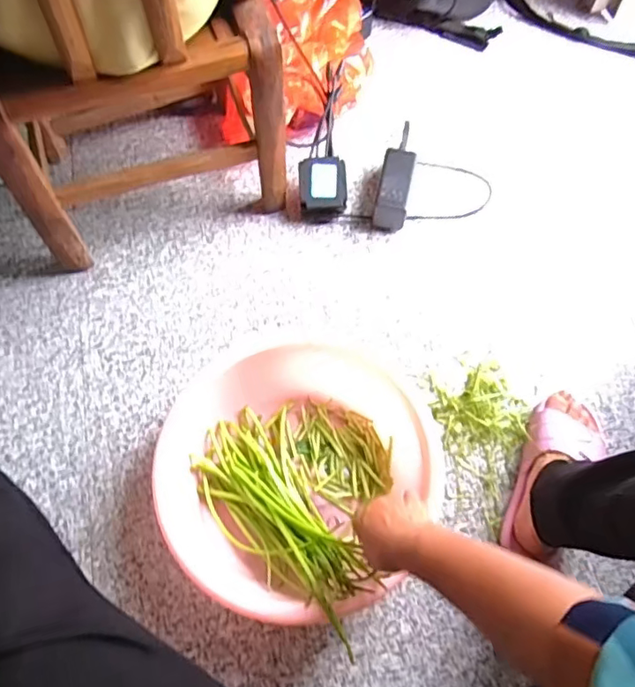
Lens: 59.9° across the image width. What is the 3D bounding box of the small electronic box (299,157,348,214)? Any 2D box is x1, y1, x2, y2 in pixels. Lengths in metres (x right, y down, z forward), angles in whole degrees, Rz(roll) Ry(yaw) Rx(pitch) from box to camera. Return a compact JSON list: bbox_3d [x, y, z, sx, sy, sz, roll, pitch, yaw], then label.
[{"bbox_3d":[0.010,-0.250,0.877,0.075,0.047,0.083,-5,94,4],"label":"small electronic box"}]

